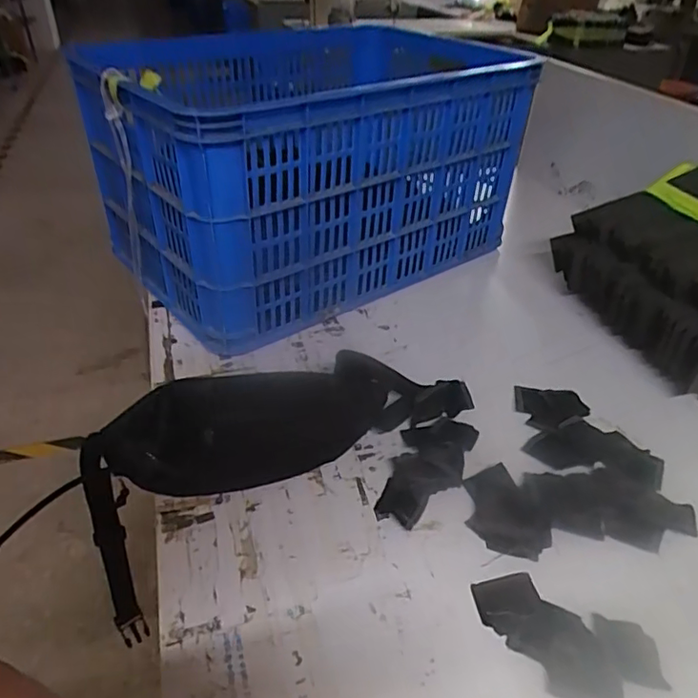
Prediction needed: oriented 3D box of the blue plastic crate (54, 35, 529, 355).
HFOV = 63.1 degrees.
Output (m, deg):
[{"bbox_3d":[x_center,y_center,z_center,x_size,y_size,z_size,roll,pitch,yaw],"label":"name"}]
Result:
[{"bbox_3d":[-0.043,-0.268,0.874,0.555,0.309,0.330,-25,43,-31],"label":"blue plastic crate"}]

